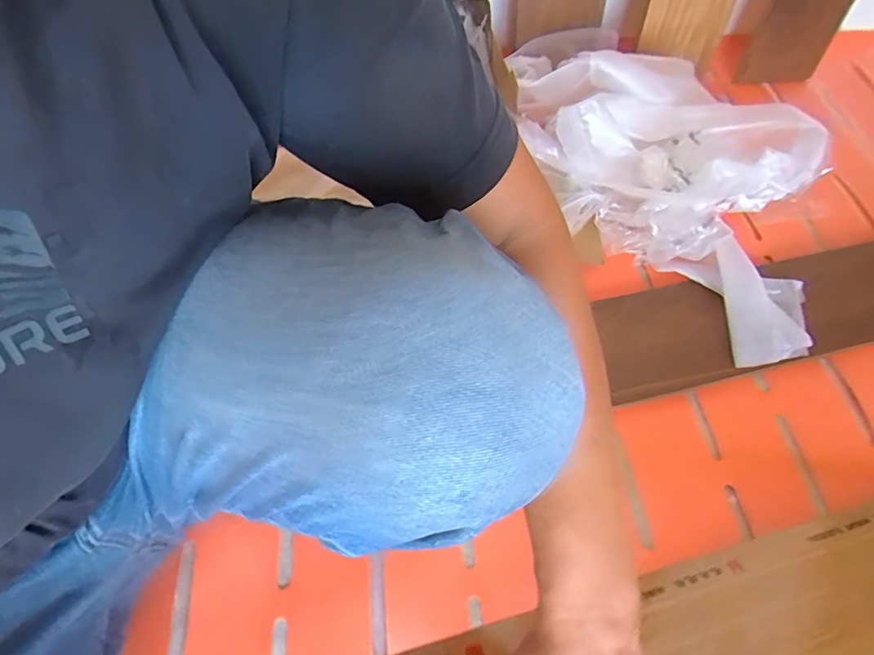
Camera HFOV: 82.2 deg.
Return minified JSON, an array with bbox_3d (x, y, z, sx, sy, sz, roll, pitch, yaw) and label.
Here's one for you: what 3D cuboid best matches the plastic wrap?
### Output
[{"bbox_3d":[0.315,-0.252,0.755,0.289,0.187,0.654,-18,60,-12],"label":"plastic wrap"}]

